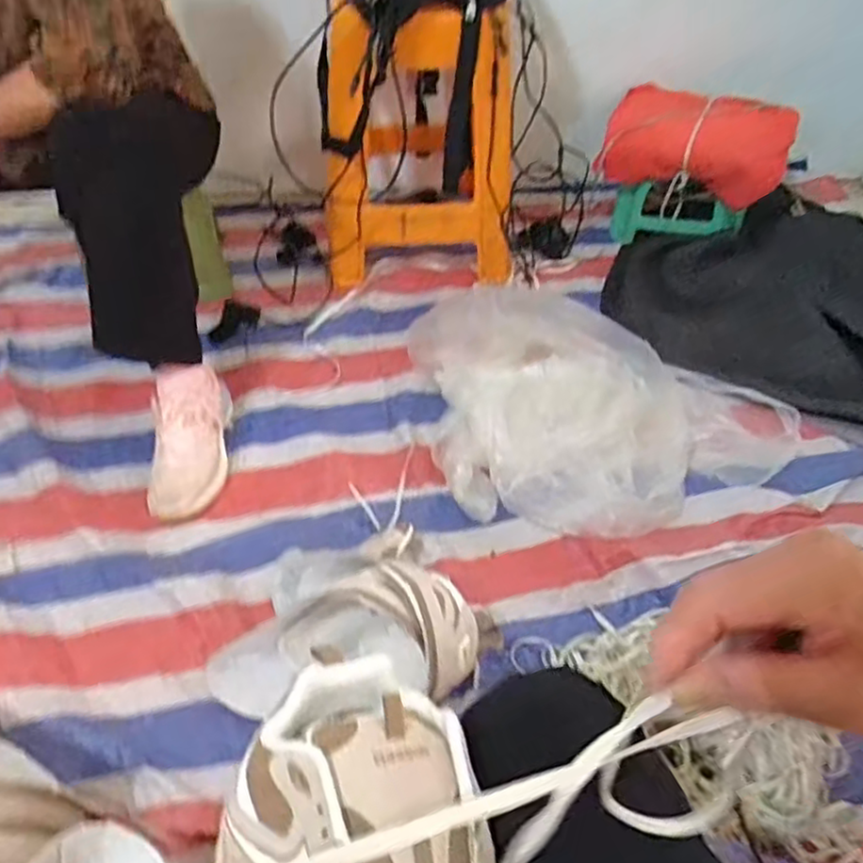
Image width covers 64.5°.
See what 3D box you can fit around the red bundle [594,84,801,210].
[{"bbox_3d":[0.523,-0.583,1.353,0.342,0.157,0.205,16,49,12],"label":"red bundle"}]

